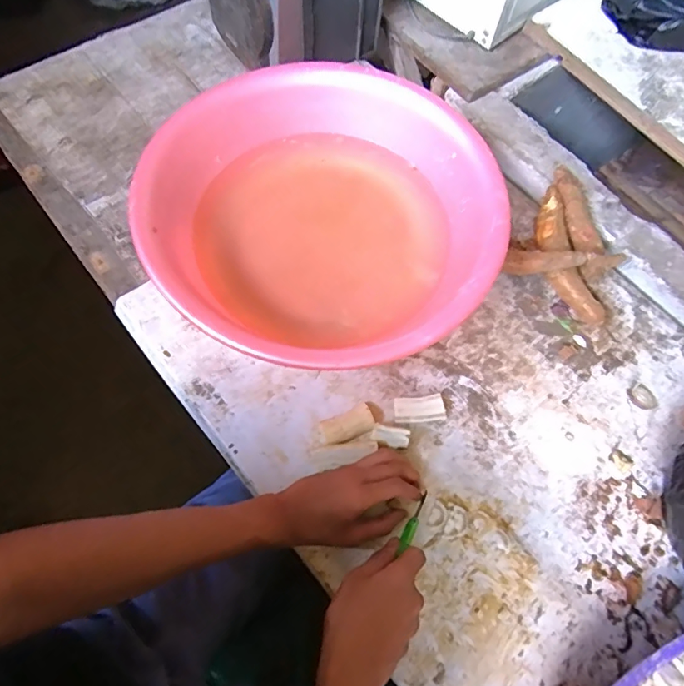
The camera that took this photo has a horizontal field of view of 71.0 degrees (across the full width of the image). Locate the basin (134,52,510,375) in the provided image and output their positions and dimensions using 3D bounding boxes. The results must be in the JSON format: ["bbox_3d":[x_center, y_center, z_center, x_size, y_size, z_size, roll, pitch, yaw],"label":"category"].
[{"bbox_3d":[-0.020,-0.153,0.594,0.400,0.134,0.391,2,64,-3],"label":"basin"}]

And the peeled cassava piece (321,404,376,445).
[{"bbox_3d":[0.006,0.094,0.539,0.061,0.020,0.030,-22,68,-14],"label":"peeled cassava piece"}]

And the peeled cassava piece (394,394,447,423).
[{"bbox_3d":[0.089,0.076,0.554,0.058,0.014,0.029,-5,64,-6],"label":"peeled cassava piece"}]

